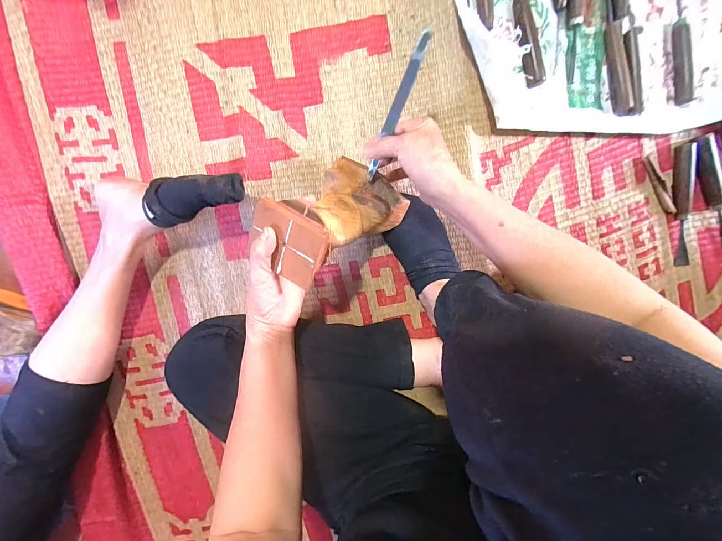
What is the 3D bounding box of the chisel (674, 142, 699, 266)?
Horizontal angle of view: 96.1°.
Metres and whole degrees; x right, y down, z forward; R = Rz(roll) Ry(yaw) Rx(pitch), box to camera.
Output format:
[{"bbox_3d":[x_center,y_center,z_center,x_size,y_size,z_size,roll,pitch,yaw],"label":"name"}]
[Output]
[{"bbox_3d":[0.457,-0.091,0.458,0.022,0.015,0.167,-6,97,1],"label":"chisel"}]

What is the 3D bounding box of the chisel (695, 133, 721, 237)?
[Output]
[{"bbox_3d":[0.503,-0.099,0.457,0.028,0.017,0.186,-24,97,3],"label":"chisel"}]

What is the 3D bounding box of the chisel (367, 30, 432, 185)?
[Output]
[{"bbox_3d":[0.038,-0.176,0.362,0.013,0.007,0.159,22,118,-3],"label":"chisel"}]

